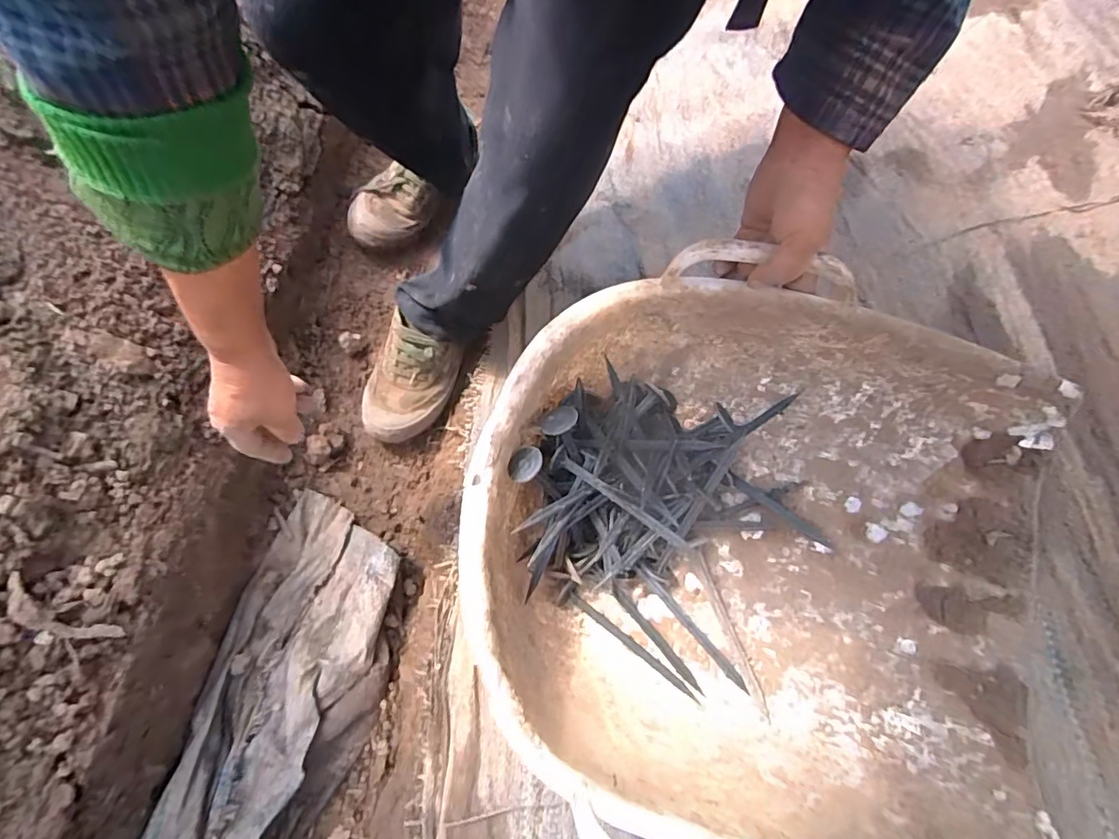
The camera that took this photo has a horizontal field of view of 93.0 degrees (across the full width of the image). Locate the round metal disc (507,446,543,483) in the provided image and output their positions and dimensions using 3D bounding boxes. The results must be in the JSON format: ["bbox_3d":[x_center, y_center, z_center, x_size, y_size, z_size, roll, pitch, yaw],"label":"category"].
[{"bbox_3d":[-0.029,0.036,0.431,0.031,0.004,0.029,-13,62,25],"label":"round metal disc"}]

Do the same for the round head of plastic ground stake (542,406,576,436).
[{"bbox_3d":[0.000,0.001,0.440,0.031,0.008,0.022,-35,65,5],"label":"round head of plastic ground stake"}]

